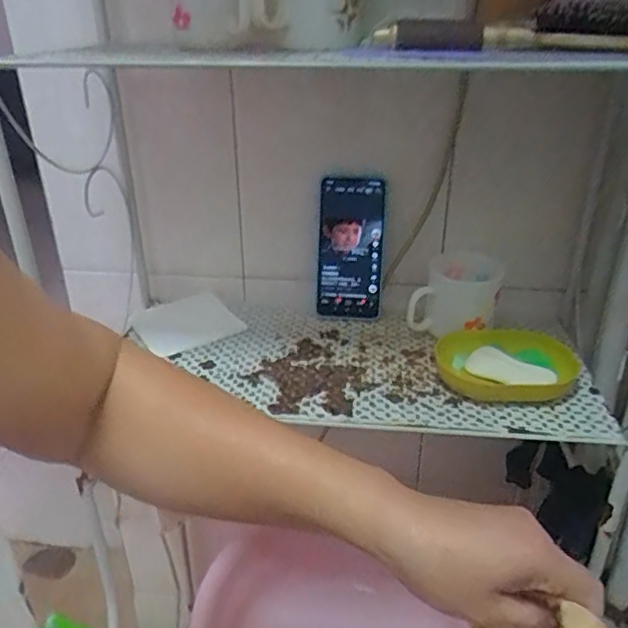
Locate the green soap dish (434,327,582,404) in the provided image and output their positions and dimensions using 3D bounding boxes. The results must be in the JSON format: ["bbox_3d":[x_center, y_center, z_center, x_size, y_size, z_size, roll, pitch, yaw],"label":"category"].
[{"bbox_3d":[0.201,0.052,0.602,0.137,0.032,0.105,3,28,6],"label":"green soap dish"}]

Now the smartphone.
[{"bbox_3d":[0.043,-0.077,0.700,0.076,0.166,0.012,4,13,9],"label":"smartphone"}]

